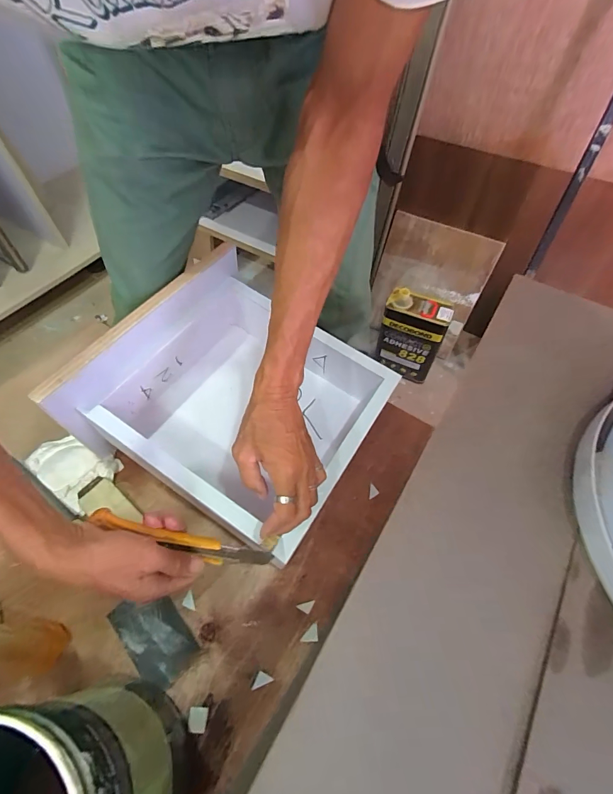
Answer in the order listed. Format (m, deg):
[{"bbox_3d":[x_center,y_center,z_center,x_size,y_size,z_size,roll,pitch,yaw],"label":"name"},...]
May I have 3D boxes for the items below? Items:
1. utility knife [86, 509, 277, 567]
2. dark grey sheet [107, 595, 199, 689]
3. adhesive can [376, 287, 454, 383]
[{"bbox_3d":[-0.125,0.151,0.370,0.186,0.010,0.023,22,56,-15],"label":"utility knife"},{"bbox_3d":[-0.190,0.293,0.438,0.068,0.015,0.110,-37,63,-21],"label":"dark grey sheet"},{"bbox_3d":[0.299,-0.175,1.017,0.166,0.243,0.097,25,60,16],"label":"adhesive can"}]

